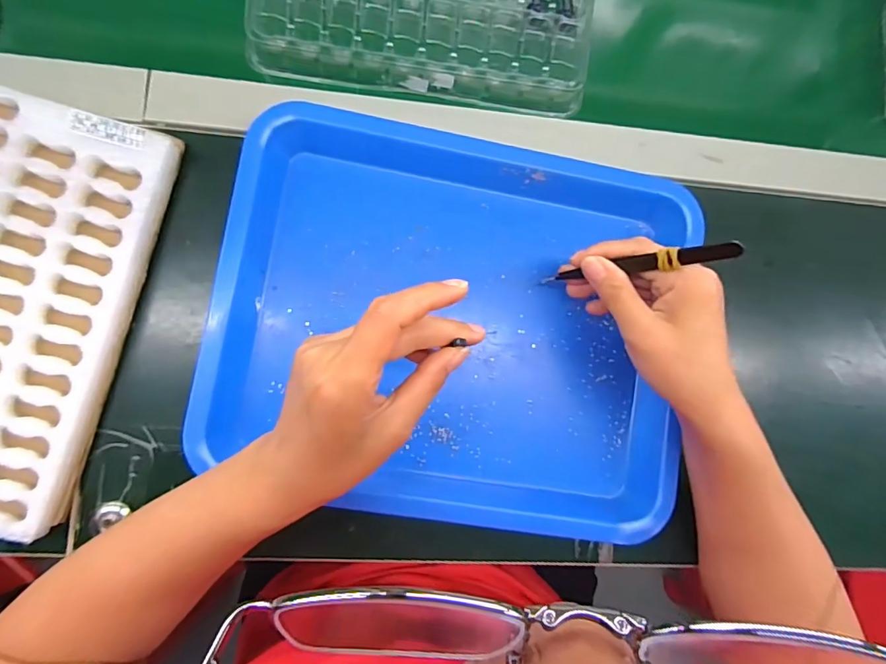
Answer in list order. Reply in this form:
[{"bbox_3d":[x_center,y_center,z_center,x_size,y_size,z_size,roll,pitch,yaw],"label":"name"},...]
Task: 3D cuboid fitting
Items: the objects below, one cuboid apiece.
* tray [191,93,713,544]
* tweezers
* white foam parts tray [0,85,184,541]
[{"bbox_3d":[0.010,-0.006,0.347,0.320,0.035,0.270,10,82,-6],"label":"tray"},{"bbox_3d":[0.115,-0.041,0.313,0.011,0.140,0.010,11,81,-34],"label":"tweezers"},{"bbox_3d":[-0.308,-0.023,0.321,0.188,0.034,0.272,15,84,-4],"label":"white foam parts tray"}]

